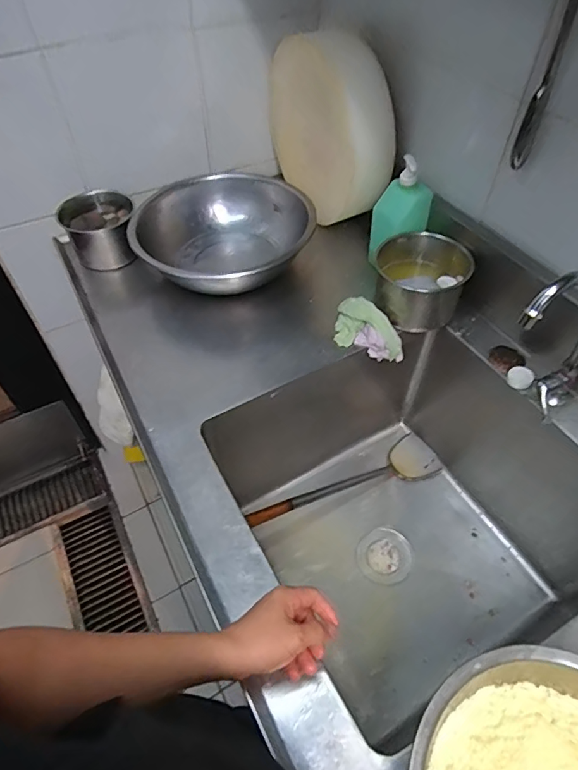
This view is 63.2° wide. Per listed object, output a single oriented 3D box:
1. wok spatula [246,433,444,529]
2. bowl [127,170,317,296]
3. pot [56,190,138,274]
[{"bbox_3d":[0.141,0.219,1.004,0.460,0.068,0.114,-14,50,-35],"label":"wok spatula"},{"bbox_3d":[-0.132,-0.297,0.997,0.344,0.139,0.338,0,51,0],"label":"bowl"},{"bbox_3d":[-0.407,-0.328,1.030,0.144,0.135,0.131,0,51,0],"label":"pot"}]

